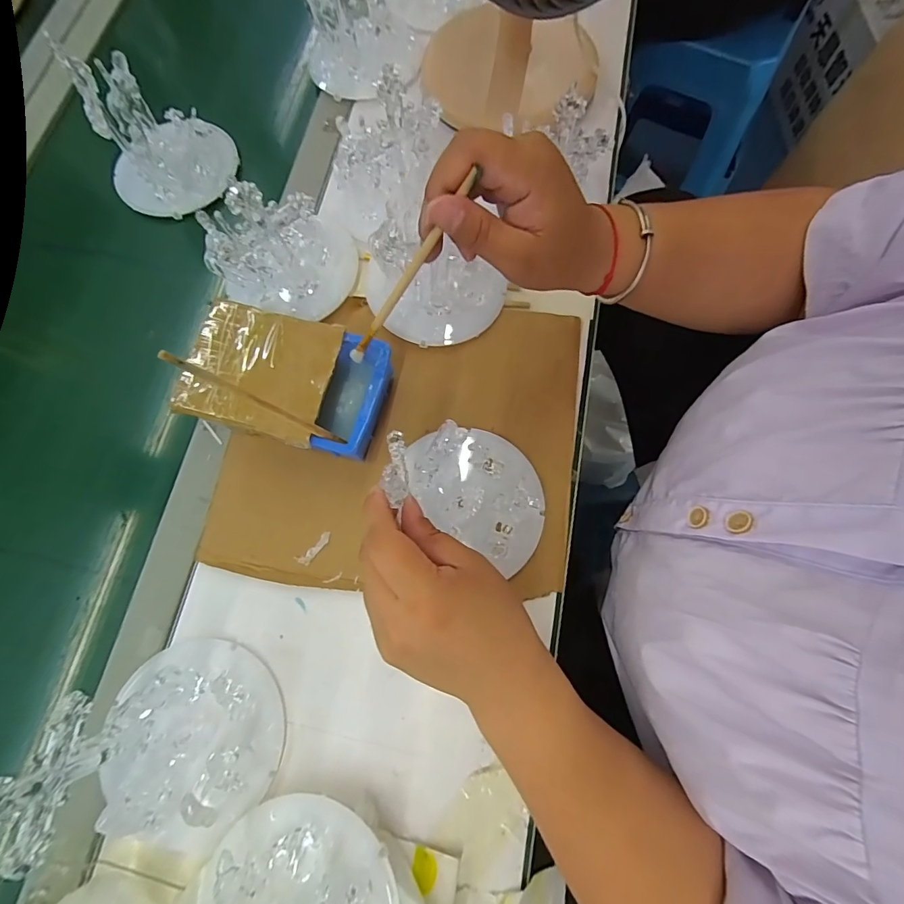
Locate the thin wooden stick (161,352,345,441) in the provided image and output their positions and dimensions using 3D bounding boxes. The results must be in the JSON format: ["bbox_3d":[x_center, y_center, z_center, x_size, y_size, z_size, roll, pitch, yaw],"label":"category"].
[{"bbox_3d":[-0.120,-0.030,0.284,0.005,0.138,0.006,-2,71,29],"label":"thin wooden stick"}]

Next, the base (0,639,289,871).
[{"bbox_3d":[-0.182,0.188,0.263,0.112,0.118,0.119,0,73,1],"label":"base"}]

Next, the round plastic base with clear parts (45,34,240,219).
[{"bbox_3d":[-0.301,-0.322,0.437,0.124,0.094,0.107,-33,76,-8],"label":"round plastic base with clear parts"}]

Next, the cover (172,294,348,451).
[{"bbox_3d":[-0.151,-0.065,0.339,0.113,0.007,0.100,14,74,5],"label":"cover"}]

